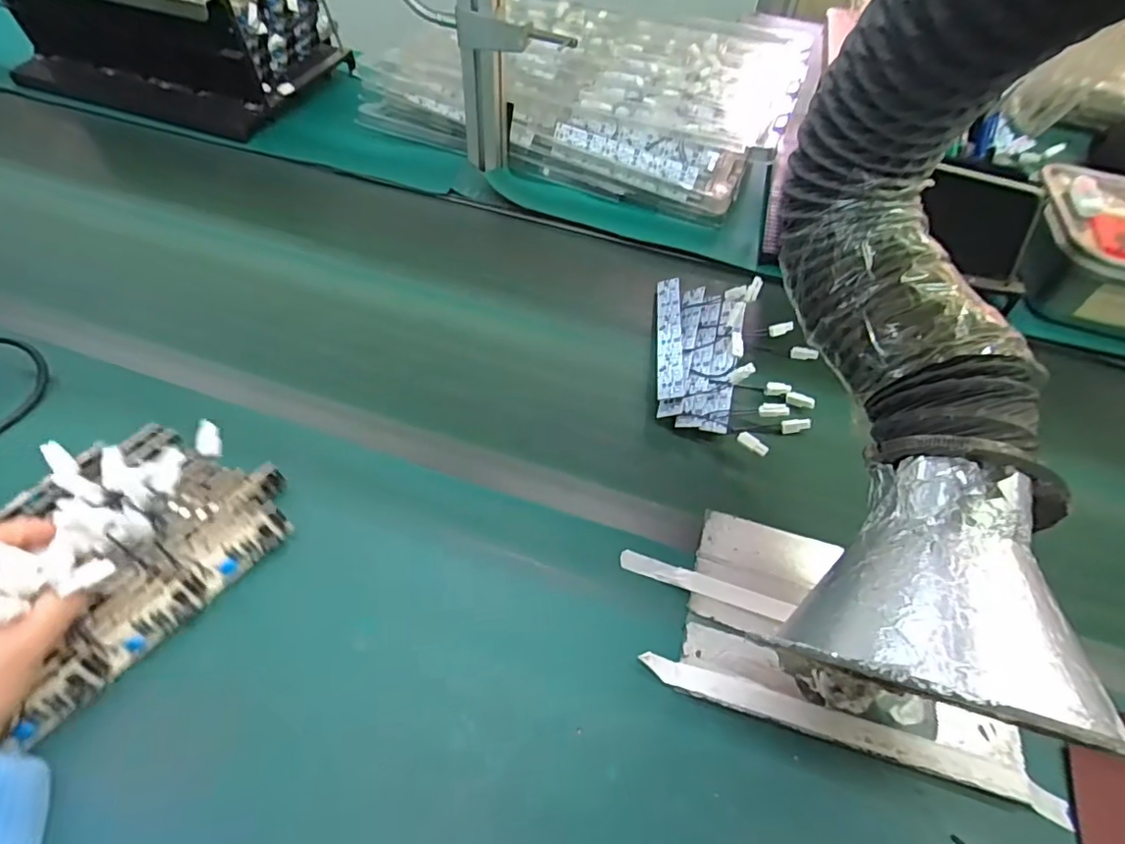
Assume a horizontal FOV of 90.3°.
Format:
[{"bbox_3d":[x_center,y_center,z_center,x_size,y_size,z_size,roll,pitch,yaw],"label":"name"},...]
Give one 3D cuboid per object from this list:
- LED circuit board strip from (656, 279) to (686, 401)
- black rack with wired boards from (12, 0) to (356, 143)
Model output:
[{"bbox_3d":[0.112,-0.093,0.585,0.028,0.006,0.193,-4,45,14],"label":"LED circuit board strip"},{"bbox_3d":[-0.586,-0.597,0.828,0.404,0.172,0.240,14,52,6],"label":"black rack with wired boards"}]

